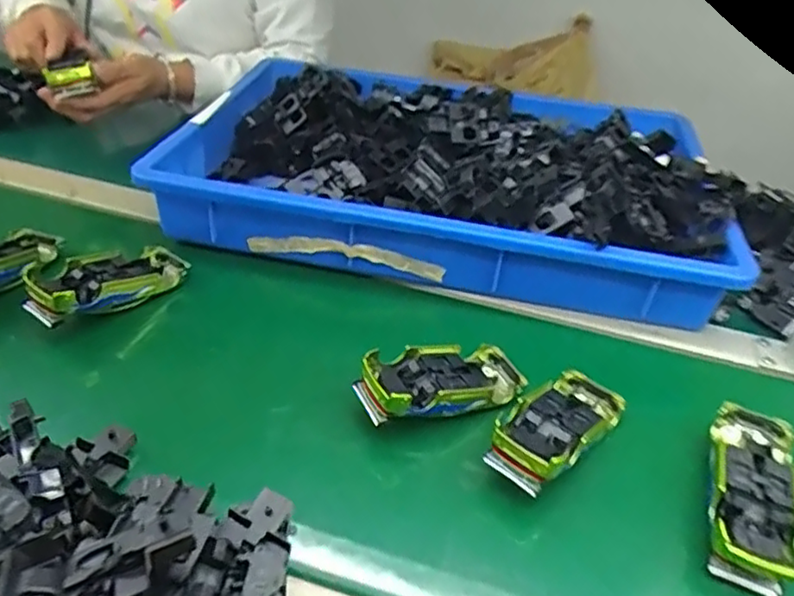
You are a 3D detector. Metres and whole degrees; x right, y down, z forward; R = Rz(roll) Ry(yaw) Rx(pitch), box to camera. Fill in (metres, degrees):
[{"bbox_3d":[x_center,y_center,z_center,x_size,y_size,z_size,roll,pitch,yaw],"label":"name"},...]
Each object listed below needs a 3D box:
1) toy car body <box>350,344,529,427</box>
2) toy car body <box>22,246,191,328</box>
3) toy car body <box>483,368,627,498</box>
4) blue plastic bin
[{"bbox_3d":[0.039,0.065,0.487,0.136,0.031,0.057,-3,36,-33],"label":"toy car body"},{"bbox_3d":[-0.250,-0.013,0.553,0.052,0.039,0.138,24,27,25],"label":"toy car body"},{"bbox_3d":[0.119,0.090,0.461,0.056,0.030,0.130,30,33,30],"label":"toy car body"},{"bbox_3d":[0.052,-0.146,0.681,0.540,0.104,0.337,9,39,5],"label":"blue plastic bin"}]

